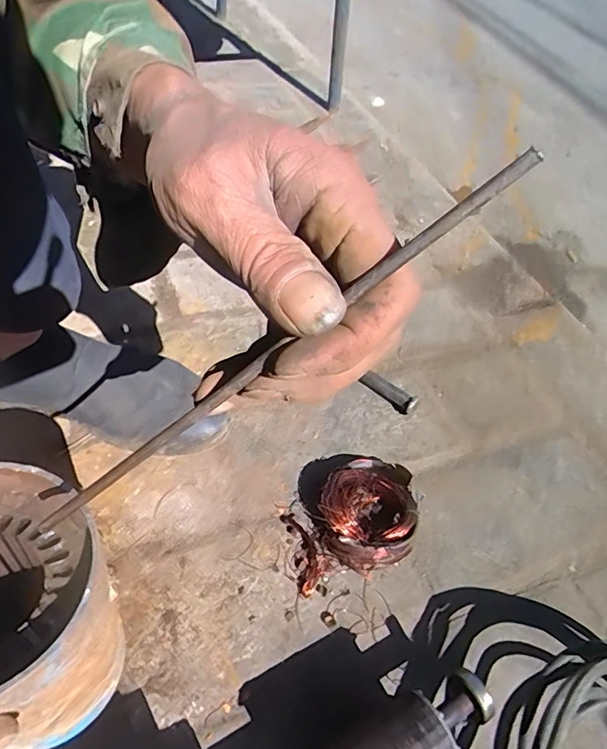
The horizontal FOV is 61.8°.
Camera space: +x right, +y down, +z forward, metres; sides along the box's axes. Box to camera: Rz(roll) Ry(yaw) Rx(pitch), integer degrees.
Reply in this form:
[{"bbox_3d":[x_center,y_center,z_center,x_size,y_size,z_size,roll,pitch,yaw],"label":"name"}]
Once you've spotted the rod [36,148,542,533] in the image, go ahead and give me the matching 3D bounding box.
[{"bbox_3d":[-0.020,-0.001,0.179,0.223,0.007,0.008,-36,52,17],"label":"rod"}]

